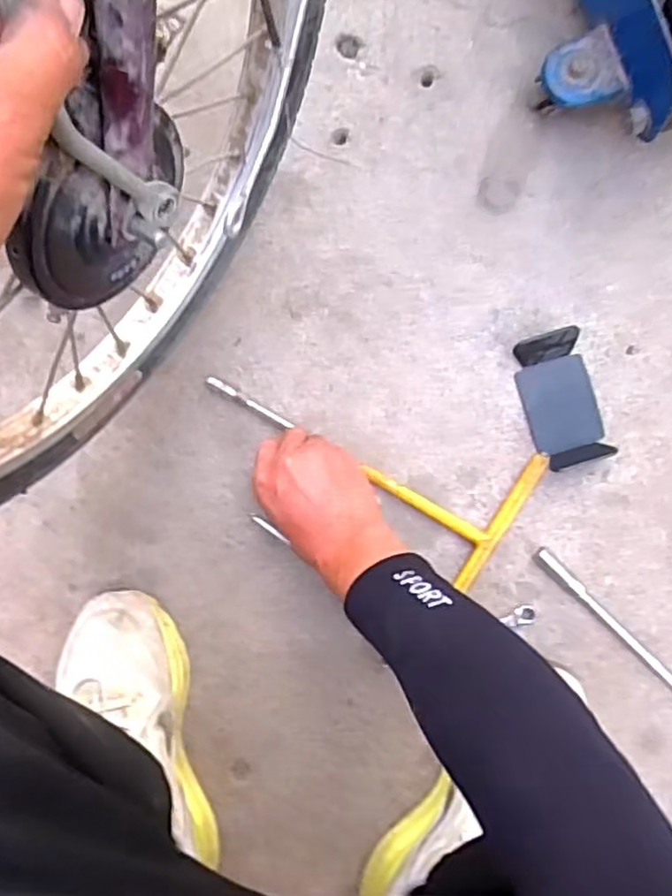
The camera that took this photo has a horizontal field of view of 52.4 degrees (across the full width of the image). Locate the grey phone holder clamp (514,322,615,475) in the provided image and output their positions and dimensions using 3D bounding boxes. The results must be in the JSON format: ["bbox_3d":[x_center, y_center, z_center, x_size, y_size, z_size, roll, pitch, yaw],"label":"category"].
[{"bbox_3d":[0.194,-0.041,0.588,0.060,0.024,0.115,-16,92,6],"label":"grey phone holder clamp"}]

